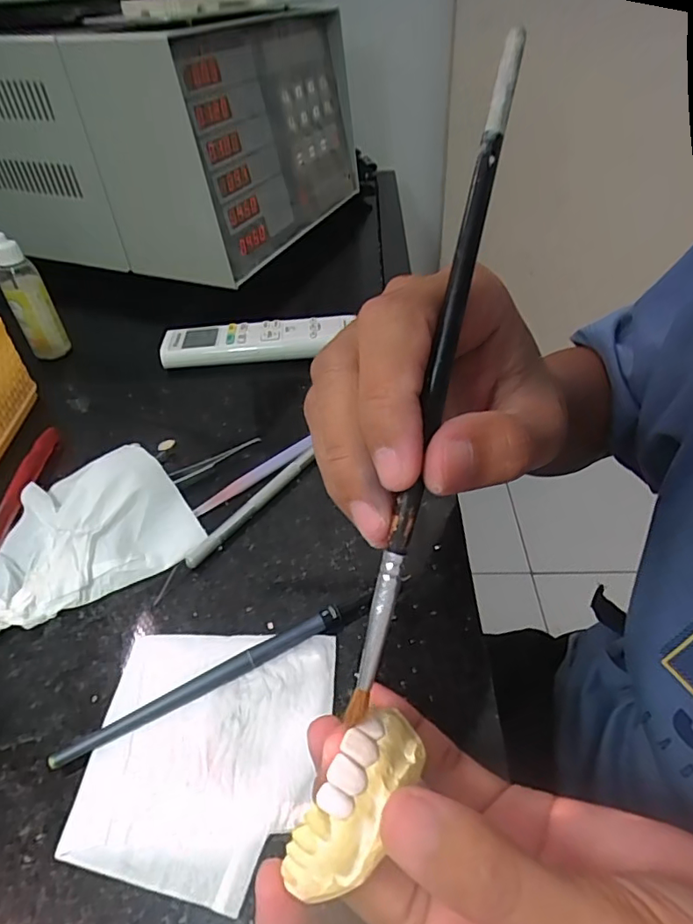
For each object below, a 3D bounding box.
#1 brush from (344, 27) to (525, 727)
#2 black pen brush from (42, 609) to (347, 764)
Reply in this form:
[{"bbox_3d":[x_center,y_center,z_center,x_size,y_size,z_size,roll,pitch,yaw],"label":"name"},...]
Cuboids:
[{"bbox_3d":[0.023,-0.020,0.140,0.005,0.184,0.004,14,2,20],"label":"brush"},{"bbox_3d":[-0.060,0.096,0.233,0.127,0.007,0.007,-23,45,-19],"label":"black pen brush"}]

